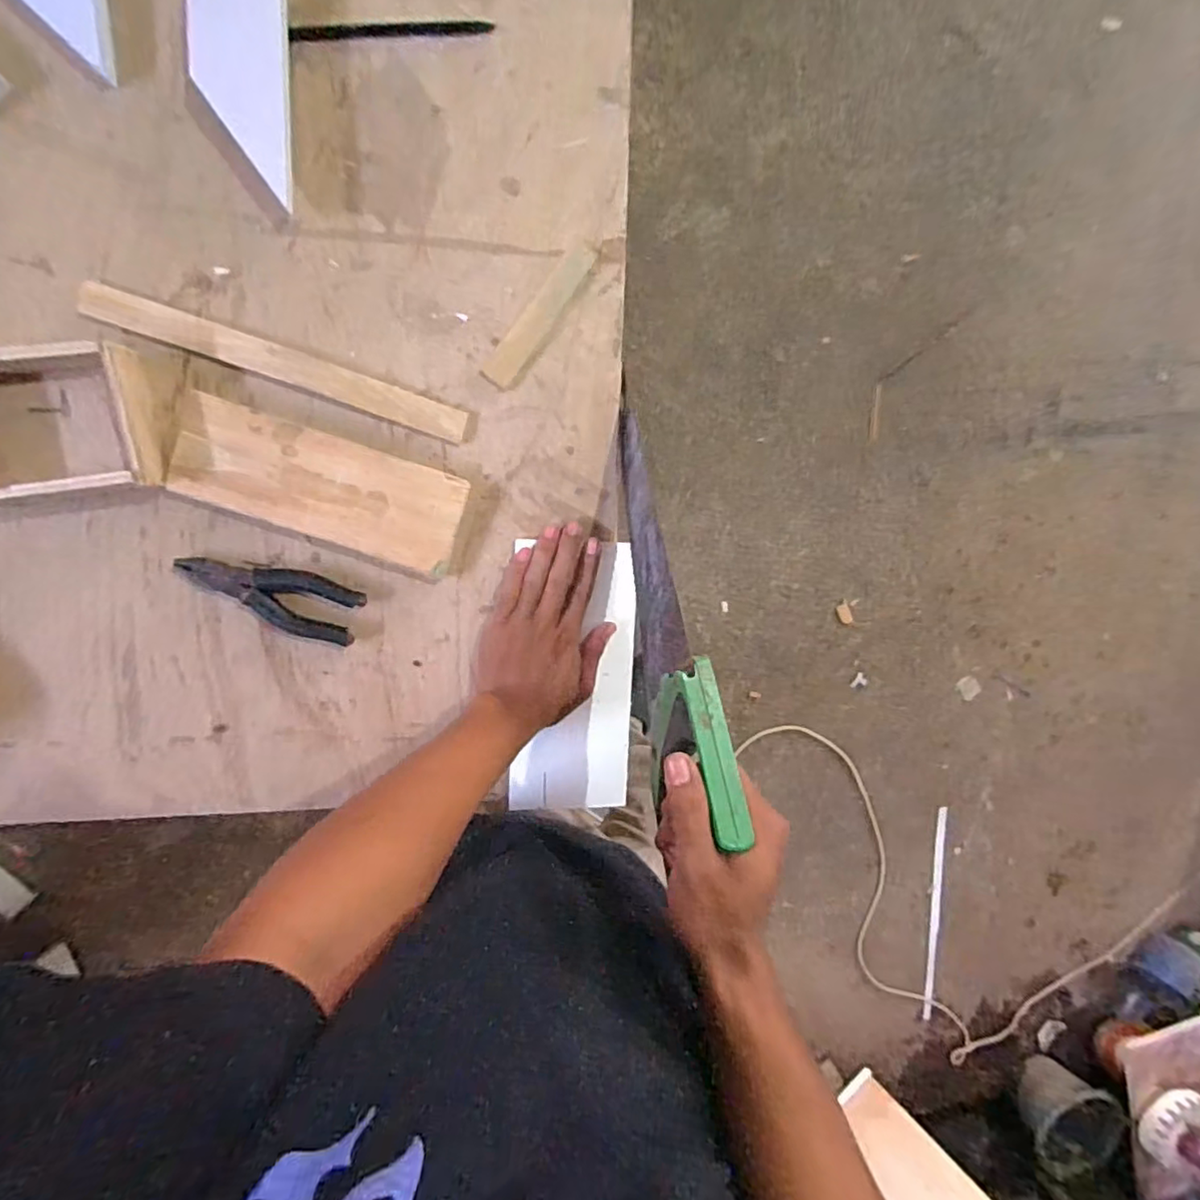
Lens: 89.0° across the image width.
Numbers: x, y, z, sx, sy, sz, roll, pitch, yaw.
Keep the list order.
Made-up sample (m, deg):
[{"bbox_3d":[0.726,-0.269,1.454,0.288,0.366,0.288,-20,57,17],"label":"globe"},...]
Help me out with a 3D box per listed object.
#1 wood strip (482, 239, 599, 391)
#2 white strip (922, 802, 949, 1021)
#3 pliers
[{"bbox_3d":[-0.051,-0.241,0.515,0.024,0.005,0.138,35,91,-12],"label":"wood strip"},{"bbox_3d":[0.860,0.807,1.566,0.030,0.013,0.577,0,97,-6],"label":"white strip"},{"bbox_3d":[-0.274,-0.002,0.509,0.141,0.011,0.052,17,94,-11],"label":"pliers"}]

